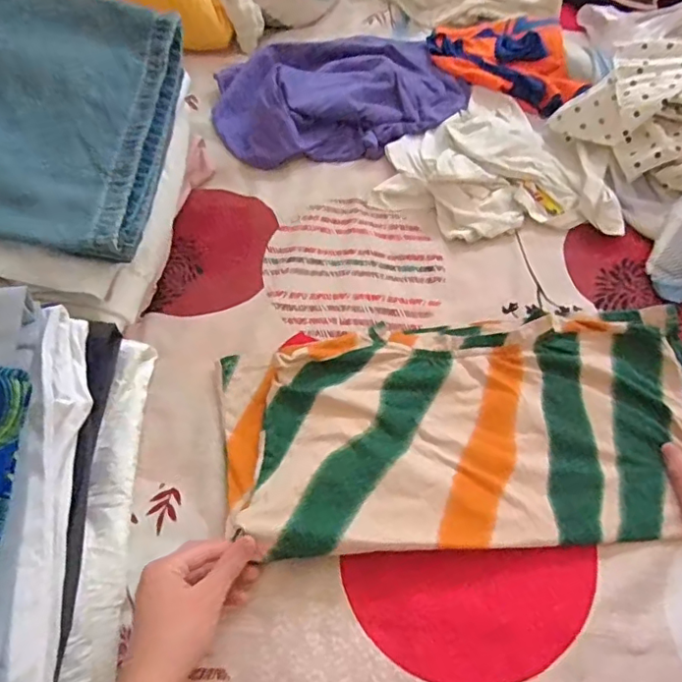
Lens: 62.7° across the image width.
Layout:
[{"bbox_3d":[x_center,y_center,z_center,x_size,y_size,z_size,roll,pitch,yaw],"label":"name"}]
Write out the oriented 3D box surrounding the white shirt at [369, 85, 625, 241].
[{"bbox_3d":[0.206,-0.255,0.774,0.313,0.050,0.269,-2,56,0],"label":"white shirt"}]

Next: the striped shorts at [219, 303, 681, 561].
[{"bbox_3d":[0.125,0.081,0.559,0.474,0.037,0.237,-2,58,-2],"label":"striped shorts"}]

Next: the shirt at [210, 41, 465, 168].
[{"bbox_3d":[-0.004,-0.390,0.857,0.377,0.065,0.267,-6,56,-3],"label":"shirt"}]

